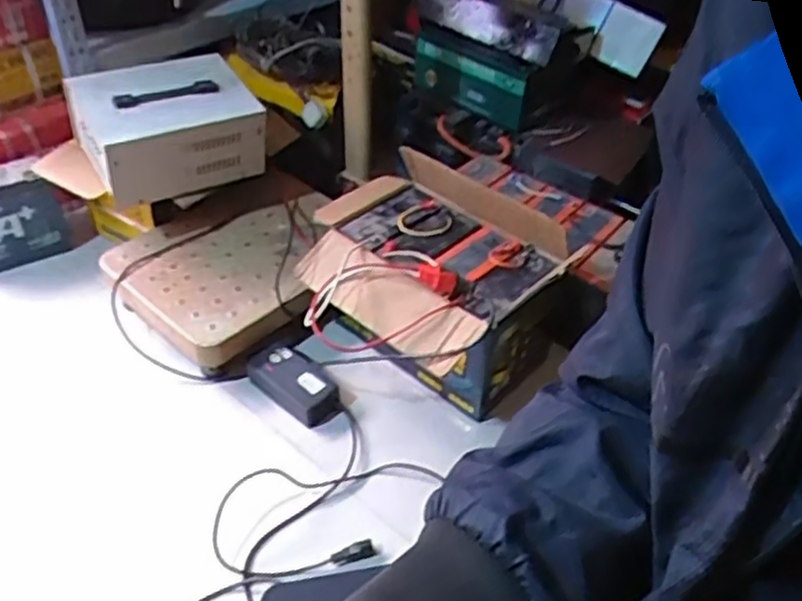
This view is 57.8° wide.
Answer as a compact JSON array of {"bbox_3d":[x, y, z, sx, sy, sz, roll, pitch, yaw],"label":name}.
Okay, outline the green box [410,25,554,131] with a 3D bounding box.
[{"bbox_3d":[0.152,-0.429,1.399,0.289,0.128,0.098,31,49,27],"label":"green box"}]

